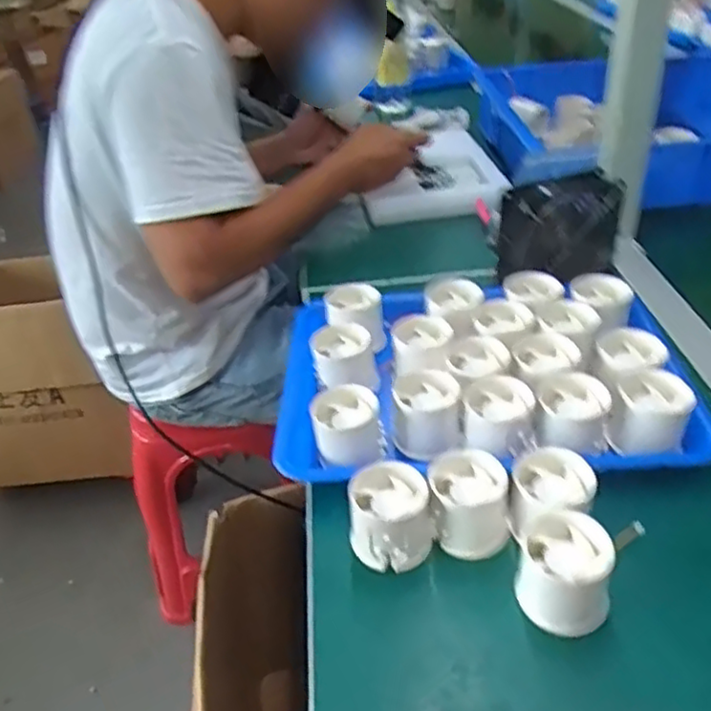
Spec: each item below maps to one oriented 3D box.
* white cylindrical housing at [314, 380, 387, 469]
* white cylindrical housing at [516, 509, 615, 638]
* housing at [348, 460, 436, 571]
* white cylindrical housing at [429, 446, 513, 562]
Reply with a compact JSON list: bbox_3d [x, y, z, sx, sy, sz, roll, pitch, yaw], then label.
[{"bbox_3d":[-0.005,0.056,0.544,0.053,0.051,0.047,-9,36,-5],"label":"white cylindrical housing"},{"bbox_3d":[0.130,0.136,0.422,0.052,0.053,0.052,-4,36,3],"label":"white cylindrical housing"},{"bbox_3d":[0.025,0.111,0.470,0.055,0.052,0.057,-4,36,3],"label":"housing"},{"bbox_3d":[0.081,0.104,0.476,0.054,0.054,0.056,-4,36,3],"label":"white cylindrical housing"}]

